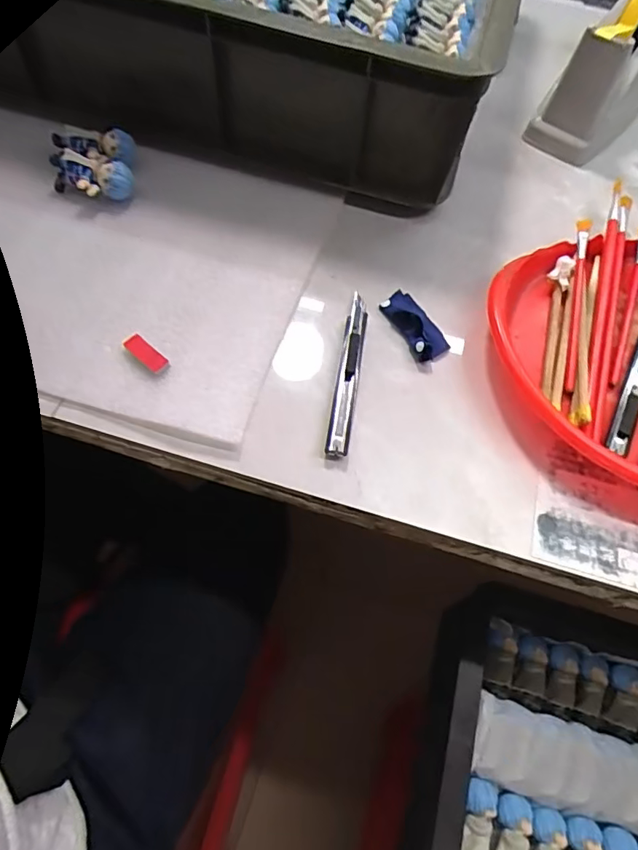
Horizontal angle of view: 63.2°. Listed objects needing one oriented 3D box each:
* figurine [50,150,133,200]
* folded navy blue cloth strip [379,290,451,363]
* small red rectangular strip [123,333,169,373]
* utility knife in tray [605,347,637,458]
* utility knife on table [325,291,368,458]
[{"bbox_3d":[-0.189,-0.204,0.431,0.068,0.024,0.030,13,62,3],"label":"figurine"},{"bbox_3d":[0.071,-0.075,0.395,0.028,0.016,0.062,-31,68,-19],"label":"folded navy blue cloth strip"},{"bbox_3d":[-0.121,-0.049,0.363,0.036,0.009,0.013,39,66,16],"label":"small red rectangular strip"},{"bbox_3d":[0.231,-0.032,0.374,0.014,0.009,0.136,30,64,11],"label":"utility knife in tray"},{"bbox_3d":[0.022,-0.040,0.370,0.015,0.010,0.137,10,62,1],"label":"utility knife on table"}]

